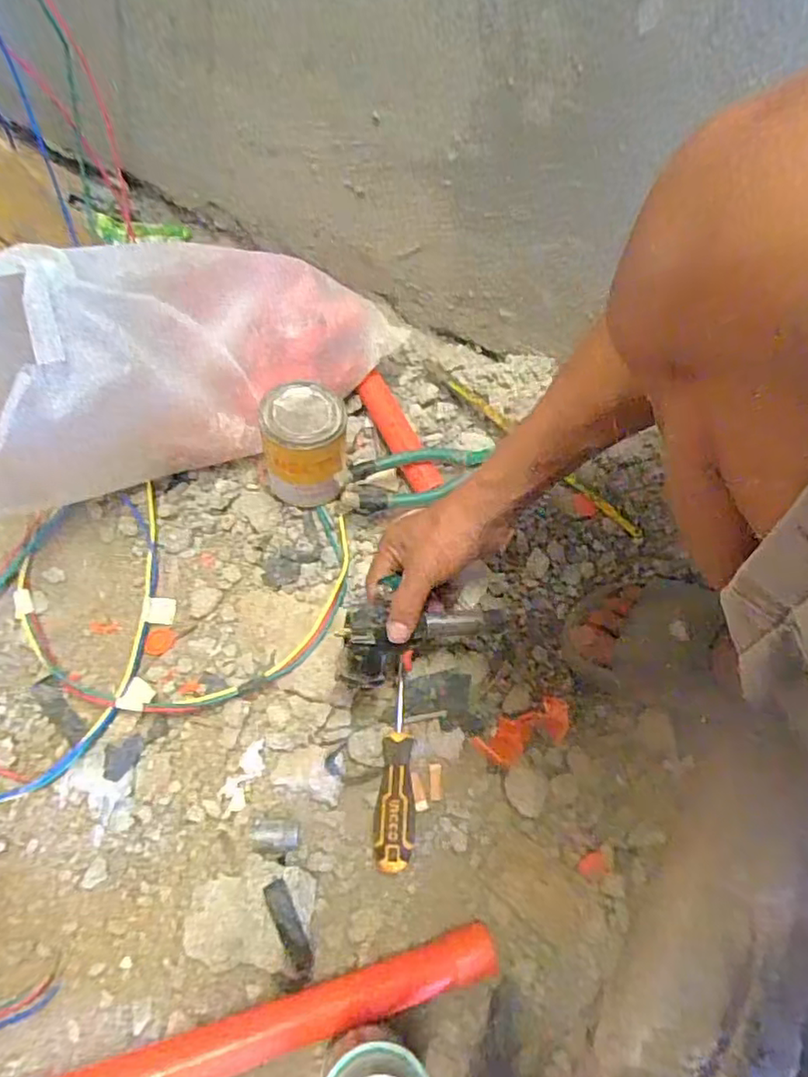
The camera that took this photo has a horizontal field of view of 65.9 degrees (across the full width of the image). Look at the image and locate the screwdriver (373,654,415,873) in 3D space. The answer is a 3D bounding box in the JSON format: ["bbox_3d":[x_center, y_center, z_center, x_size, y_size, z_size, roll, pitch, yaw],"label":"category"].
[{"bbox_3d":[-0.007,0.190,0.535,0.032,0.027,0.166,3,64,-3],"label":"screwdriver"}]

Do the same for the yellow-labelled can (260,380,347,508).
[{"bbox_3d":[-0.101,-0.093,0.635,0.084,0.111,0.079,2,65,-3],"label":"yellow-labelled can"}]

